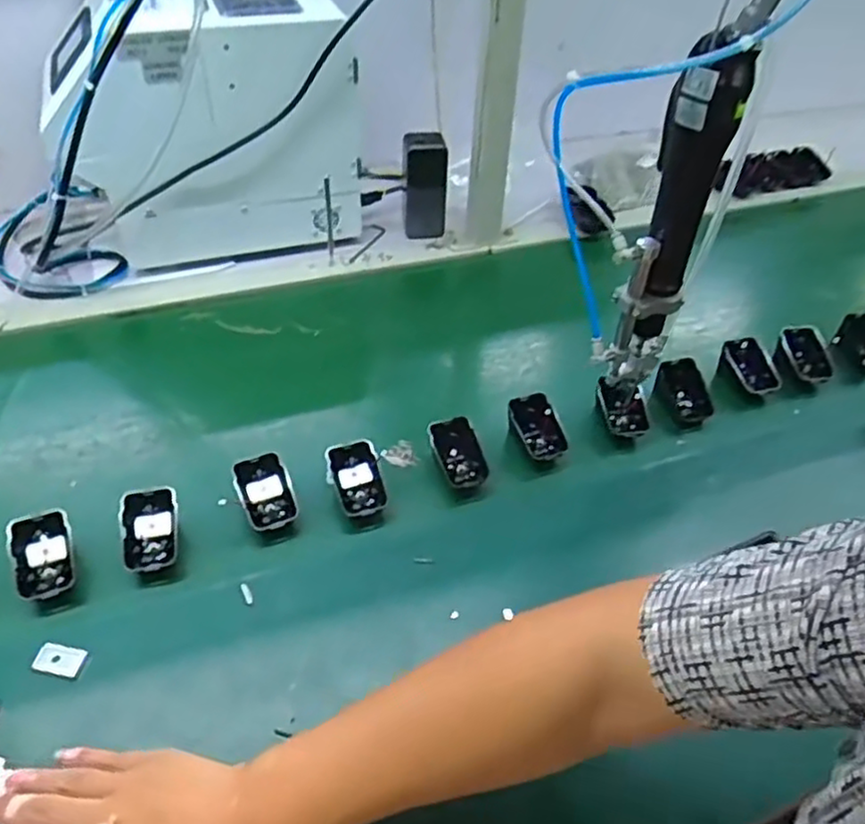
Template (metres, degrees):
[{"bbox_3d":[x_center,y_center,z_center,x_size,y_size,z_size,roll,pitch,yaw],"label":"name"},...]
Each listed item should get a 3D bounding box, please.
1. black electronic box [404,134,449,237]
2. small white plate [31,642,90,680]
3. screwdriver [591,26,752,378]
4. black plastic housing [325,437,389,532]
[{"bbox_3d":[-0.009,-0.305,0.958,0.057,0.135,0.029,-3,21,-8],"label":"black electronic box"},{"bbox_3d":[-0.281,0.186,0.533,0.036,0.005,0.022,10,44,7],"label":"small white plate"},{"bbox_3d":[0.169,-0.129,0.518,0.049,0.250,0.066,26,48,22],"label":"screwdriver"},{"bbox_3d":[-0.069,0.069,0.653,0.048,0.043,0.071,-10,45,-14],"label":"black plastic housing"}]

